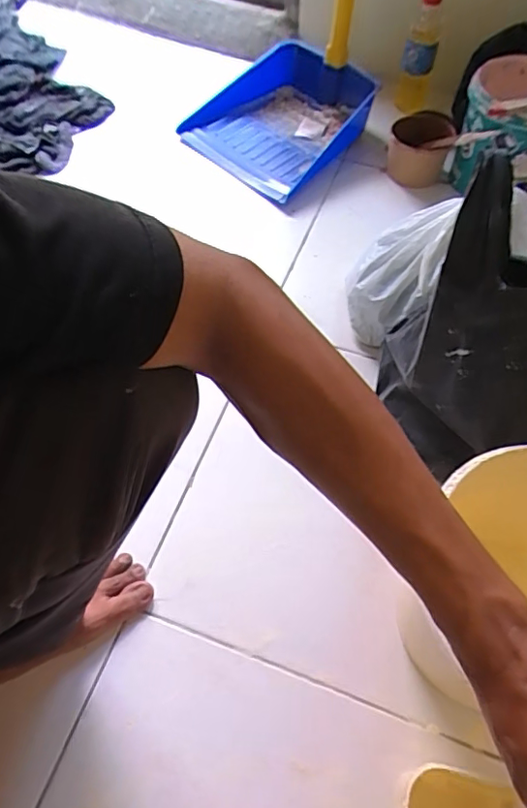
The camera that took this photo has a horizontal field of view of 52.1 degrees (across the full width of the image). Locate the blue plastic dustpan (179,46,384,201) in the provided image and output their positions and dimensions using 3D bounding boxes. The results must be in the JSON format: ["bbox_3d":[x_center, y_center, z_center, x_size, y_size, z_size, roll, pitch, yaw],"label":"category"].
[{"bbox_3d":[0.024,-0.527,0.969,0.259,0.098,0.282,38,66,20],"label":"blue plastic dustpan"}]

